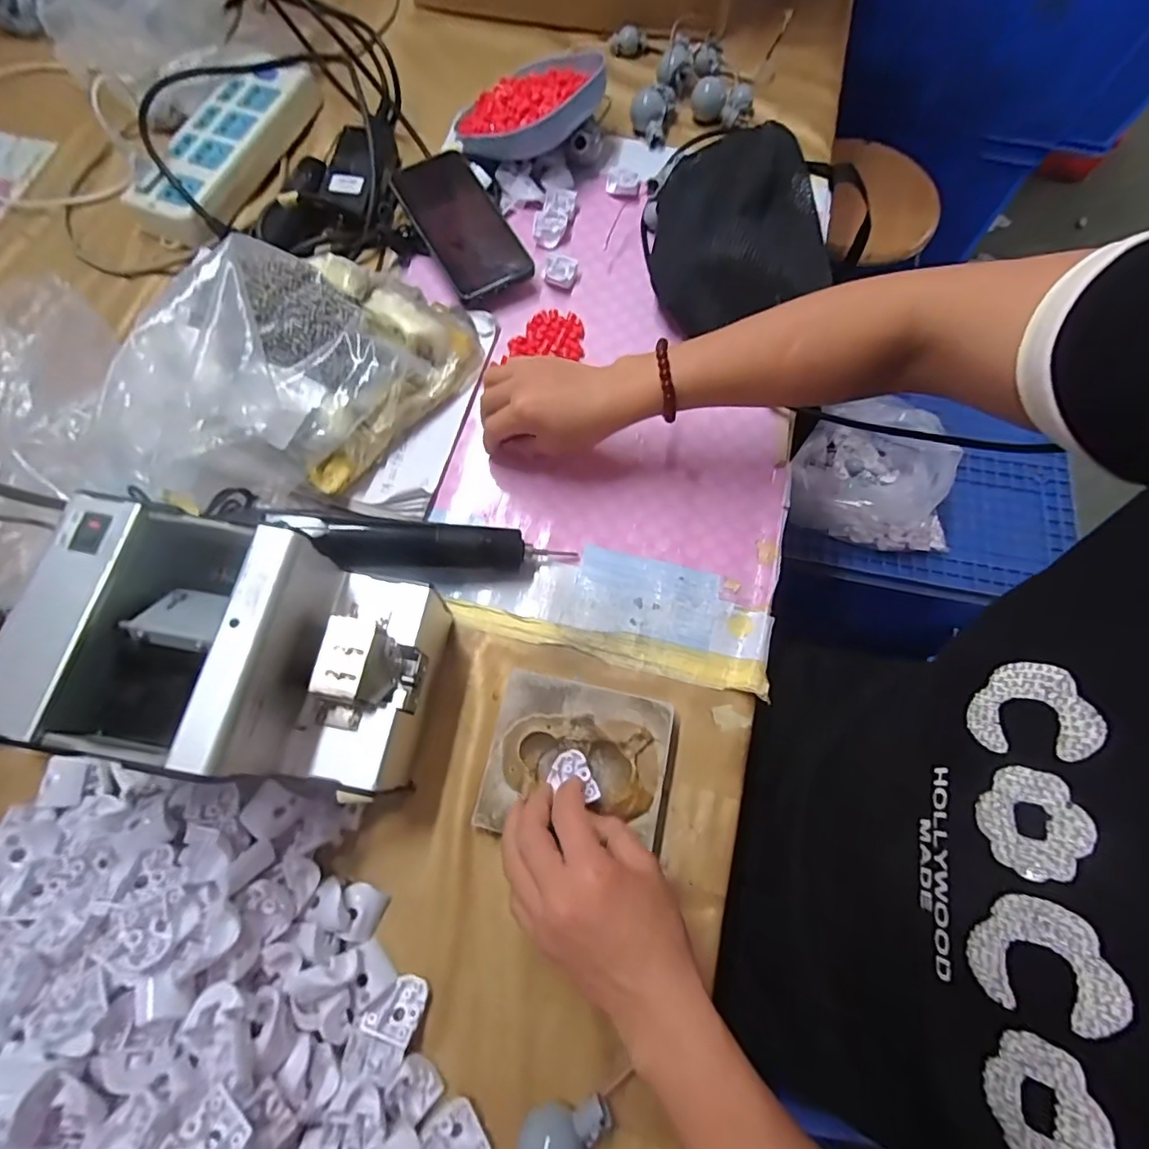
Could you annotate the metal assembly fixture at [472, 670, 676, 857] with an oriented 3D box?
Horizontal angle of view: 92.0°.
[{"bbox_3d":[0.003,0.124,0.370,0.116,0.029,0.098,12,71,3],"label":"metal assembly fixture"}]

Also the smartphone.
[{"bbox_3d":[-0.107,-0.333,0.525,0.073,0.016,0.171,-29,74,-10],"label":"smartphone"}]

